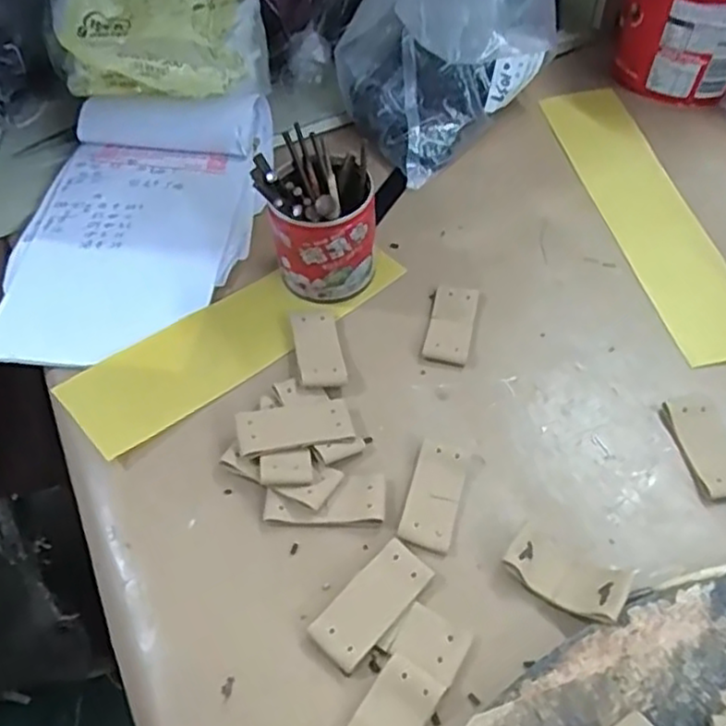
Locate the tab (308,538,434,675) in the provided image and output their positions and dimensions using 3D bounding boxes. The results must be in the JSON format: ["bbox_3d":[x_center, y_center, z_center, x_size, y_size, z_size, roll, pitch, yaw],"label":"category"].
[{"bbox_3d":[0.004,0.113,0.332,0.028,0.008,0.061,36,62,26],"label":"tab"}]

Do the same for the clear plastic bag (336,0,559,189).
[{"bbox_3d":[0.065,-0.252,0.520,0.152,0.163,0.092,-35,59,-22],"label":"clear plastic bag"}]

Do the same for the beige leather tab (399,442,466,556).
[{"bbox_3d":[0.037,0.069,0.367,0.026,0.005,0.058,12,54,11],"label":"beige leather tab"}]

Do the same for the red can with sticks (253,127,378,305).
[{"bbox_3d":[-0.028,-0.089,0.445,0.066,0.087,0.065,-1,53,1],"label":"red can with sticks"}]

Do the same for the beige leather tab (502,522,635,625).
[{"bbox_3d":[0.095,0.101,0.335,0.054,0.015,0.028,24,57,19],"label":"beige leather tab"}]

